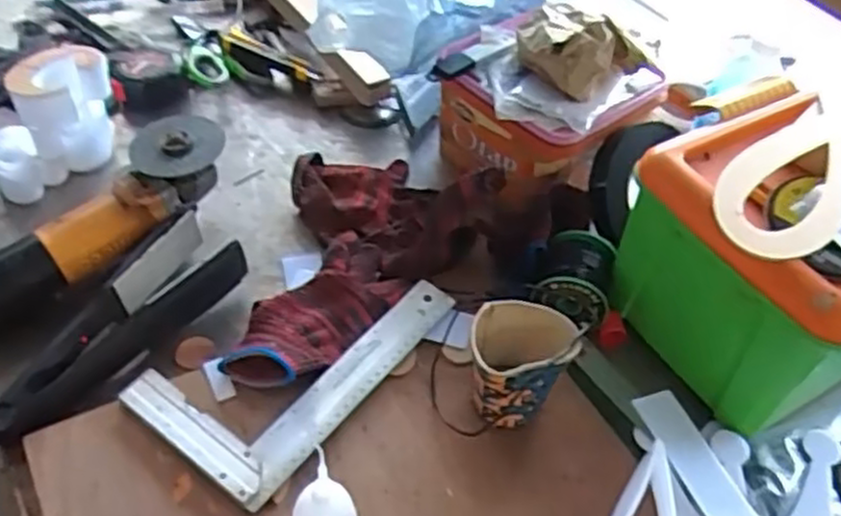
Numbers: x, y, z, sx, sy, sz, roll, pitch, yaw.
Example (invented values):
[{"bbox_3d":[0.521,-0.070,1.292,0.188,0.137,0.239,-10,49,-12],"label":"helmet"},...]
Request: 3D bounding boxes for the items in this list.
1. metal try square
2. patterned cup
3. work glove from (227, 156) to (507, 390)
[{"bbox_3d":[-0.101,0.077,0.645,0.140,0.015,0.254,33,55,22],"label":"metal try square"},{"bbox_3d":[0.078,0.088,0.609,0.081,0.089,0.069,6,49,1],"label":"patterned cup"},{"bbox_3d":[-0.087,-0.027,0.711,0.201,0.081,0.306,36,56,24],"label":"work glove"}]

